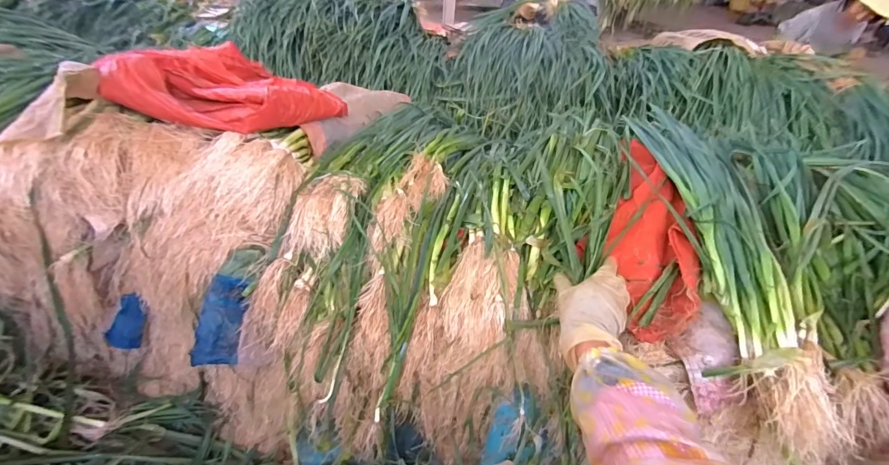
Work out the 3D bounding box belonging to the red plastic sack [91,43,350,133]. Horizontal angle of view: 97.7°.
[{"bbox_3d":[-0.419,-0.310,0.799,0.355,0.102,0.331,15,40,12],"label":"red plastic sack"}]

